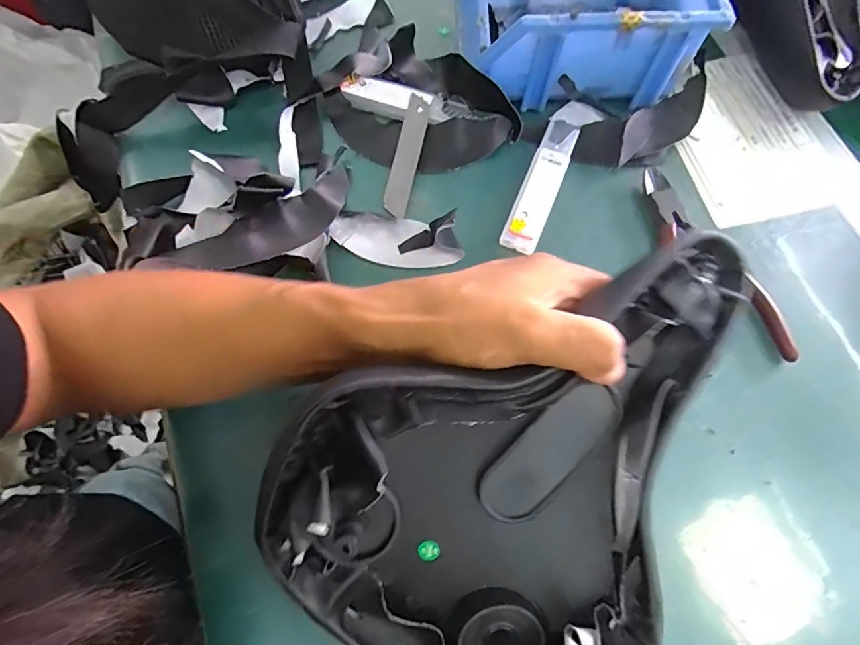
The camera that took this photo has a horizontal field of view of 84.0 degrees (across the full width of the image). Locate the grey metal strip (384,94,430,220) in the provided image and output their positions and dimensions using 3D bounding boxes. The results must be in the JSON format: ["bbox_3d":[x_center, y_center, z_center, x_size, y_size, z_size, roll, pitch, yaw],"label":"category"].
[{"bbox_3d":[-0.017,-0.124,0.361,0.018,0.004,0.101,15,79,-8],"label":"grey metal strip"}]

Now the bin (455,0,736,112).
[{"bbox_3d":[0.113,-0.237,0.364,0.173,0.075,0.120,1,71,0],"label":"bin"}]

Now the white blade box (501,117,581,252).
[{"bbox_3d":[0.081,-0.100,0.348,0.026,0.014,0.116,22,72,7],"label":"white blade box"}]

